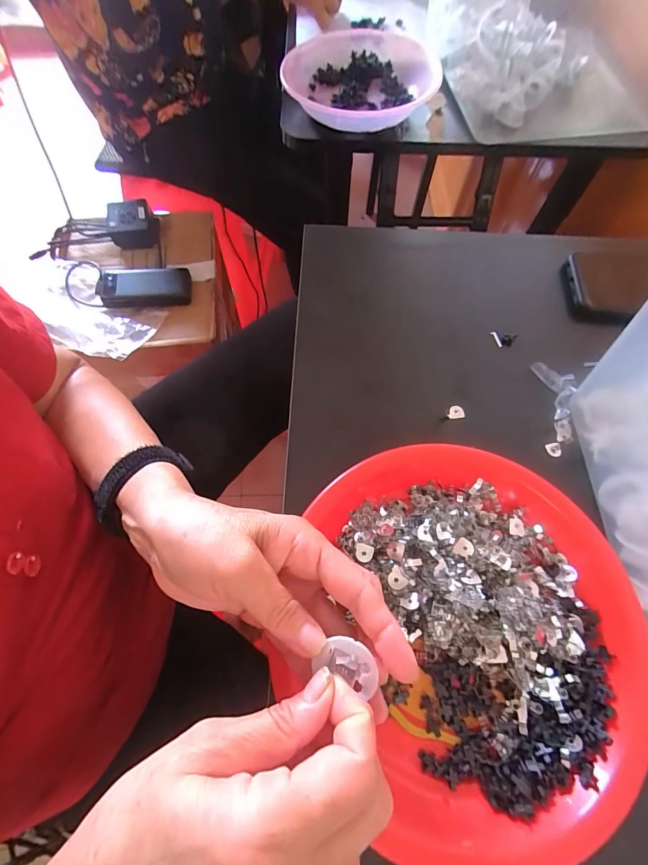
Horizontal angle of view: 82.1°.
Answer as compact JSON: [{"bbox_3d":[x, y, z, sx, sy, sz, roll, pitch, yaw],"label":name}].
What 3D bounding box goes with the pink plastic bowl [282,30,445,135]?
[{"bbox_3d":[0.047,-0.428,0.457,0.176,0.043,0.172,0,66,0],"label":"pink plastic bowl"}]

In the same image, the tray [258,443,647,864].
[{"bbox_3d":[0.092,0.122,0.237,0.218,0.019,0.228,0,66,0],"label":"tray"}]

